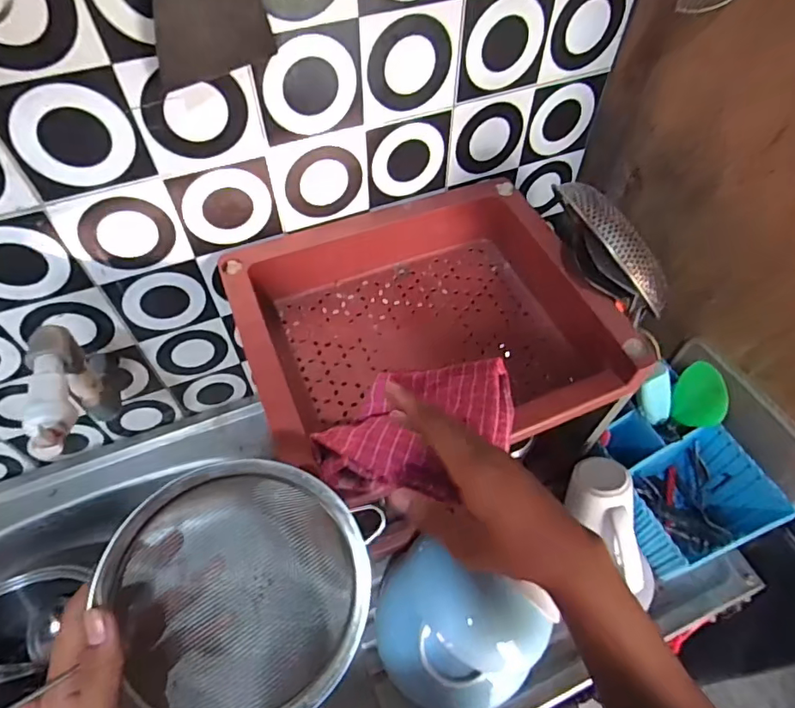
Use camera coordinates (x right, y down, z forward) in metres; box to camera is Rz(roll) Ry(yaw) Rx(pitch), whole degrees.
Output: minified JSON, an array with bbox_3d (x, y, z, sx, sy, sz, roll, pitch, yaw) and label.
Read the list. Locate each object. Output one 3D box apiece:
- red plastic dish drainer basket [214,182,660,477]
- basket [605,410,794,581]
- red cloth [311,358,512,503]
[{"bbox_3d":[0.024,-0.030,0.554,0.346,0.085,0.291,-20,58,-14],"label":"red plastic dish drainer basket"},{"bbox_3d":[0.320,0.158,0.619,0.124,0.149,0.170,-18,57,-12],"label":"basket"},{"bbox_3d":[0.018,0.065,0.479,0.164,0.057,0.141,6,56,4],"label":"red cloth"}]

